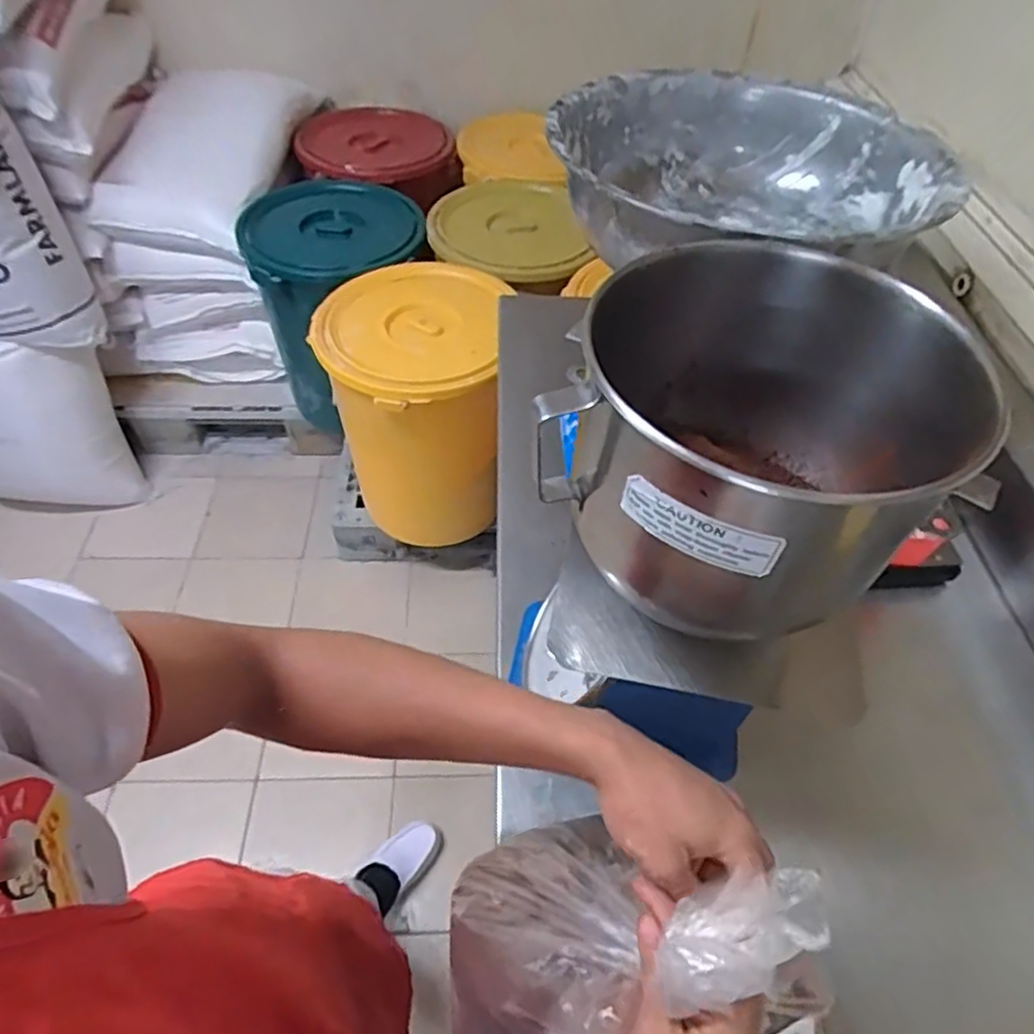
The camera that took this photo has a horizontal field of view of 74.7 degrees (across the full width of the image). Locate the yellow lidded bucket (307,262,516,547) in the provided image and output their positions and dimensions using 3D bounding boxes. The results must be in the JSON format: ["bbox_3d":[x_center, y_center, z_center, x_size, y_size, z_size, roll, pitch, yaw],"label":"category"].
[{"bbox_3d":[-0.234,-0.236,1.616,0.380,0.559,0.435,9,51,5],"label":"yellow lidded bucket"}]

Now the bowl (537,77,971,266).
[{"bbox_3d":[0.265,-0.393,0.812,0.426,0.140,0.411,1,50,-2],"label":"bowl"}]

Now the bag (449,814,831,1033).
[{"bbox_3d":[0.036,0.268,0.422,0.167,0.256,0.187,37,58,25],"label":"bag"}]

